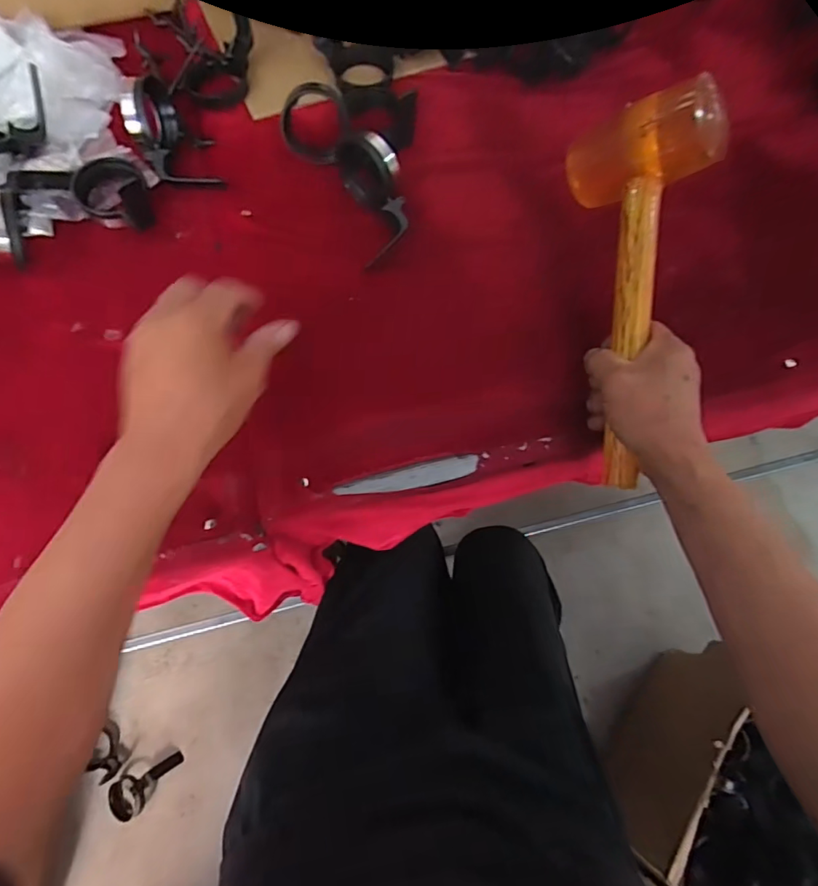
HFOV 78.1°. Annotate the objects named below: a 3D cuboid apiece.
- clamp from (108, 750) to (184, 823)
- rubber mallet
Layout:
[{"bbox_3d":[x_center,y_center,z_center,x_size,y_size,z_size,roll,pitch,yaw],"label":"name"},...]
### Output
[{"bbox_3d":[-0.495,0.639,0.950,0.137,0.036,0.070,-34,74,-27],"label":"clamp"},{"bbox_3d":[0.199,-0.141,0.436,0.111,0.074,0.305,3,88,-2],"label":"rubber mallet"}]

